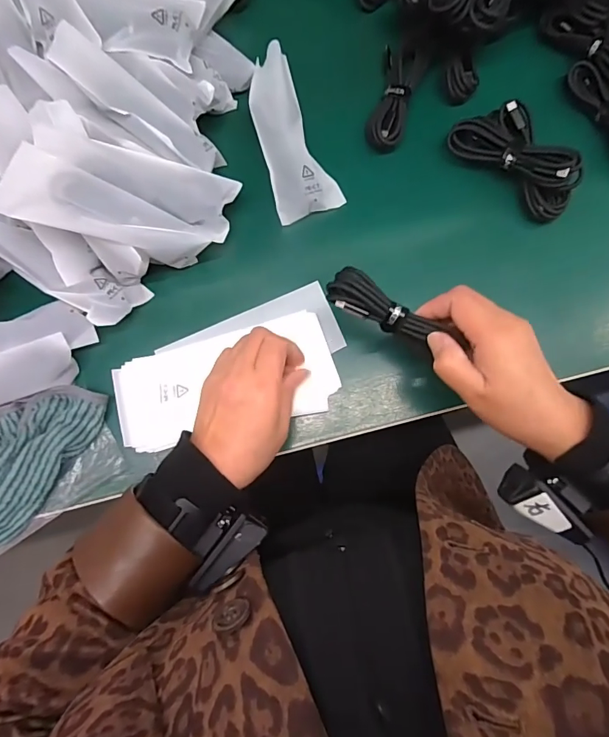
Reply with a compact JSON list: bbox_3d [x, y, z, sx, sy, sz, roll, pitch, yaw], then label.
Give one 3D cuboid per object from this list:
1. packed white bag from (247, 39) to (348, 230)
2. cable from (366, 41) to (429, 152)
[{"bbox_3d":[-0.019,-0.213,0.396,0.058,0.033,0.149,-22,82,-1],"label":"packed white bag"},{"bbox_3d":[0.087,-0.260,0.409,0.039,0.019,0.108,13,83,4],"label":"cable"}]

